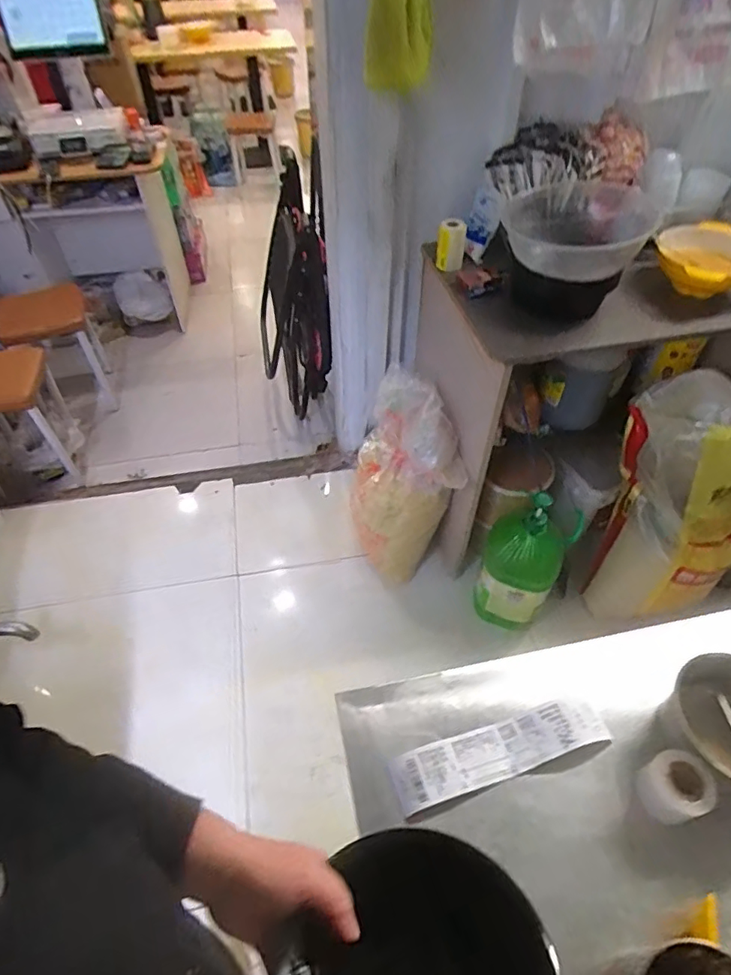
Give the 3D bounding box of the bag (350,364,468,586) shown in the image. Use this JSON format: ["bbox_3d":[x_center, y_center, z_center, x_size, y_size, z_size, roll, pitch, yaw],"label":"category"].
[{"bbox_3d":[0.104,0.005,1.495,0.295,0.591,0.178,14,29,12],"label":"bag"}]

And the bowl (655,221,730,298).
[{"bbox_3d":[0.743,-0.489,1.196,0.184,0.088,0.211,-34,56,-27],"label":"bowl"}]

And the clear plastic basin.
[{"bbox_3d":[0.427,-0.513,1.100,0.284,0.101,0.306,0,48,0],"label":"clear plastic basin"}]

